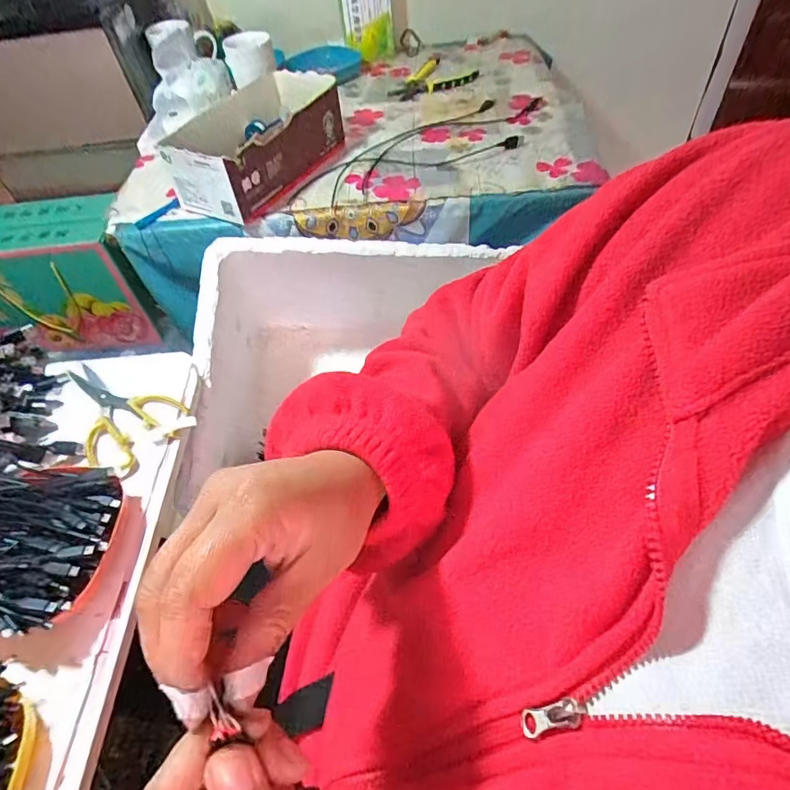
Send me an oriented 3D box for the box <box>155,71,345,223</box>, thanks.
[{"bbox_3d":[-0.212,-0.379,0.732,0.184,0.102,0.257,30,60,26],"label":"box"}]

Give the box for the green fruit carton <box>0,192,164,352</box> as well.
[{"bbox_3d":[-0.624,-0.225,0.971,0.335,0.251,0.166,-3,52,4],"label":"green fruit carton"}]

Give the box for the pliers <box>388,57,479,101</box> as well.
[{"bbox_3d":[0.072,-0.581,0.927,0.129,0.023,0.160,29,60,25],"label":"pliers"}]

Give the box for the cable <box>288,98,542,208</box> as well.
[{"bbox_3d":[0.050,-0.388,0.797,0.458,0.025,0.163,-25,54,-13],"label":"cable"}]

